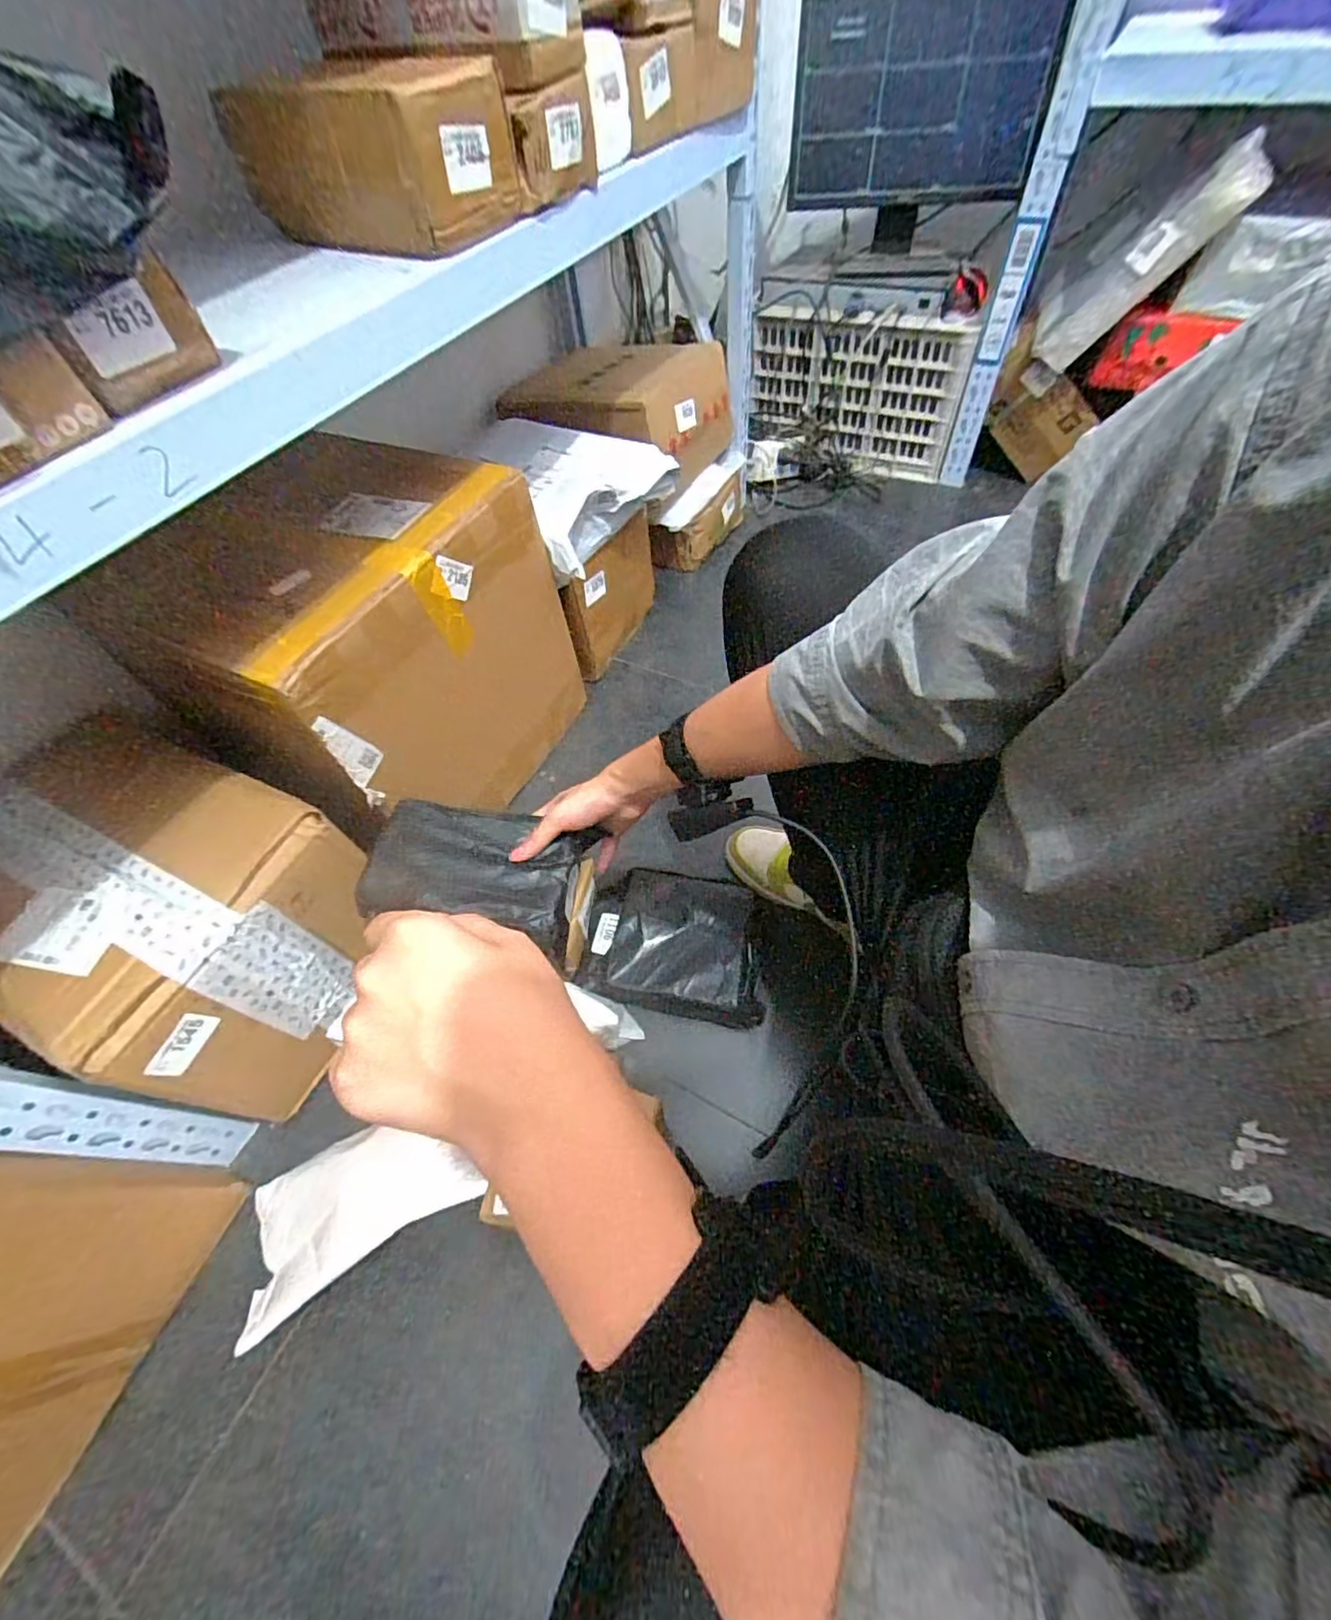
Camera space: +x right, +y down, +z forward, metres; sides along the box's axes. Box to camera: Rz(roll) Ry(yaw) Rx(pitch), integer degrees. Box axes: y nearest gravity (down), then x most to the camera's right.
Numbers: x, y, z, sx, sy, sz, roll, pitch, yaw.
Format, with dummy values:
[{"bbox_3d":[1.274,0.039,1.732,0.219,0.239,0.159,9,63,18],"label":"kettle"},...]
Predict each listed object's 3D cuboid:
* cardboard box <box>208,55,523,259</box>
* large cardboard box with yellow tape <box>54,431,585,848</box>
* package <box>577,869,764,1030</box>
[{"bbox_3d":[-0.285,-0.635,0.589,0.226,0.104,0.165,20,61,17],"label":"cardboard box"},{"bbox_3d":[-0.357,-0.199,0.859,0.269,0.410,0.424,15,59,14],"label":"large cardboard box with yellow tape"},{"bbox_3d":[0.012,0.176,0.801,0.239,0.065,0.178,5,57,8],"label":"package"}]

